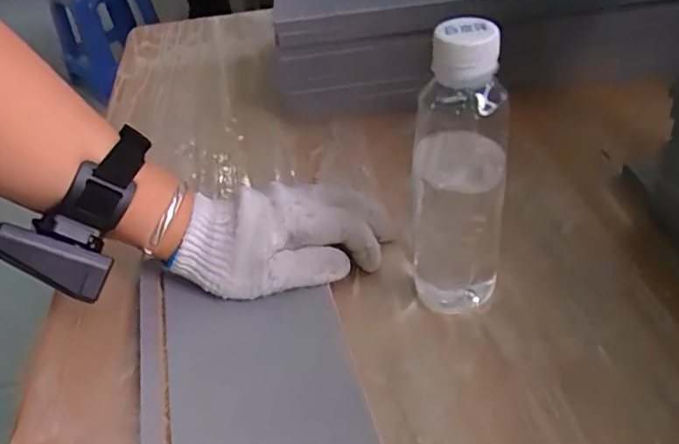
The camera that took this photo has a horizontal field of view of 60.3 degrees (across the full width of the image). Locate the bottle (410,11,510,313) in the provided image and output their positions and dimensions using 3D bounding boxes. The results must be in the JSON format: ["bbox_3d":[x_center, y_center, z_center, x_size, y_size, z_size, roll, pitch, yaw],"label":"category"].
[{"bbox_3d":[0.069,-0.020,0.342,0.055,0.188,0.050,1,42,9],"label":"bottle"}]

